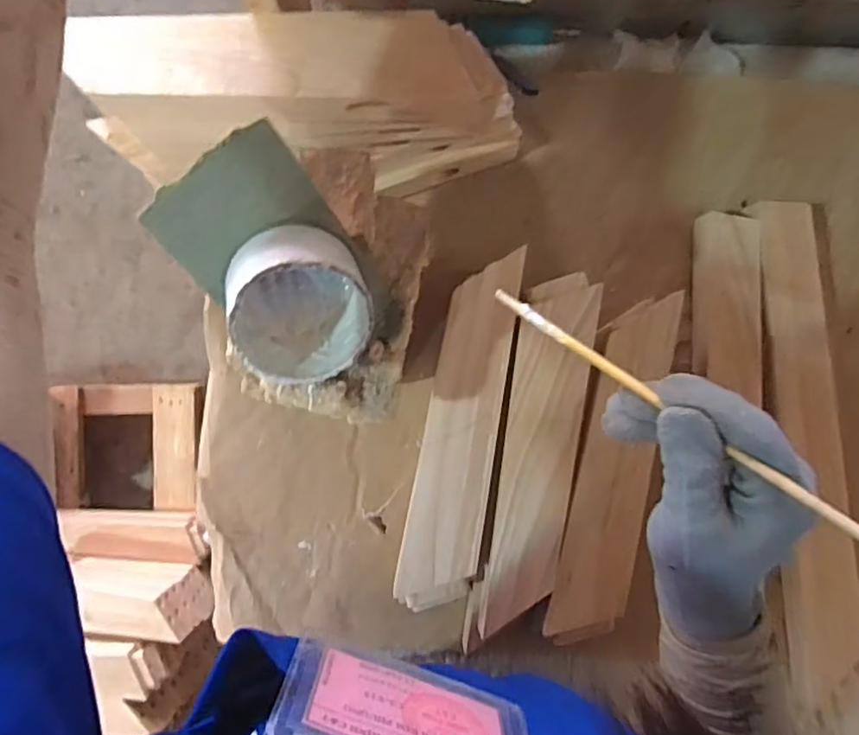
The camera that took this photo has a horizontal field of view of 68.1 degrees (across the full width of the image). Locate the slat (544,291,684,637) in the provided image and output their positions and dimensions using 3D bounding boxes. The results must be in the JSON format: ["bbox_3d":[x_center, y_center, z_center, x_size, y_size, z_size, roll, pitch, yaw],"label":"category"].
[{"bbox_3d":[0.156,0.082,0.530,0.060,0.019,0.281,12,89,-1],"label":"slat"}]

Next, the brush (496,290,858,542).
[{"bbox_3d":[0.103,0.015,0.287,0.194,0.008,0.006,39,89,30],"label":"brush"}]

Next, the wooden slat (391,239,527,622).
[{"bbox_3d":[0.028,0.055,0.527,0.063,0.017,0.292,10,89,-1],"label":"wooden slat"}]

